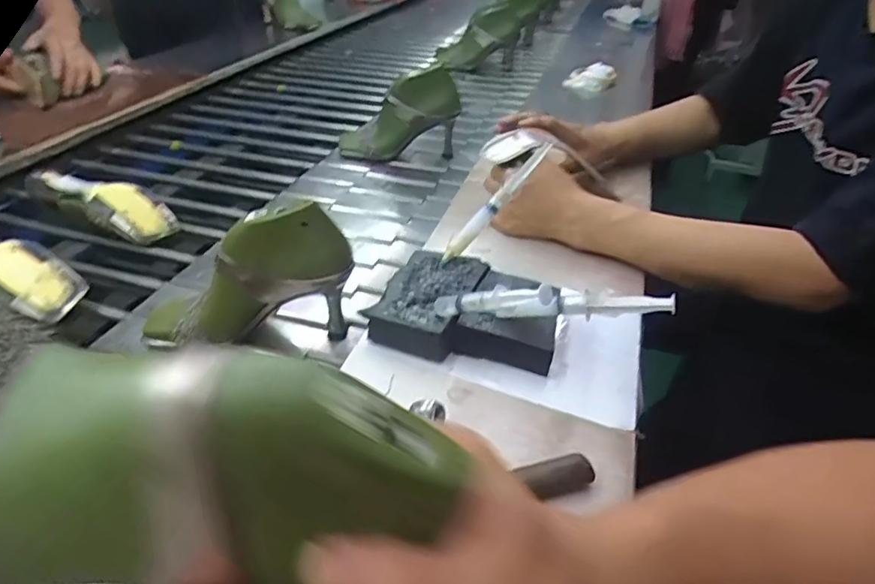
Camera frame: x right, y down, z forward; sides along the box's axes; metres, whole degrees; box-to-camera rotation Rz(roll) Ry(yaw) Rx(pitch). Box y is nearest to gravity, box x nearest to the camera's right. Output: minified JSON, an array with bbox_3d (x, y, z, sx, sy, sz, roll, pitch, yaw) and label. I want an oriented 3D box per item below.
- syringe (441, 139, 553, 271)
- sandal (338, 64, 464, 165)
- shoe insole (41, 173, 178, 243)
[{"bbox_3d":[0.054,-0.085,0.558,0.020,0.154,0.012,29,20,-35],"label":"syringe"},{"bbox_3d":[-0.067,-0.304,0.990,0.206,0.153,0.068,-4,36,-7],"label":"sandal"},{"bbox_3d":[-0.462,-0.129,0.777,0.218,0.050,0.078,26,39,4],"label":"shoe insole"}]

